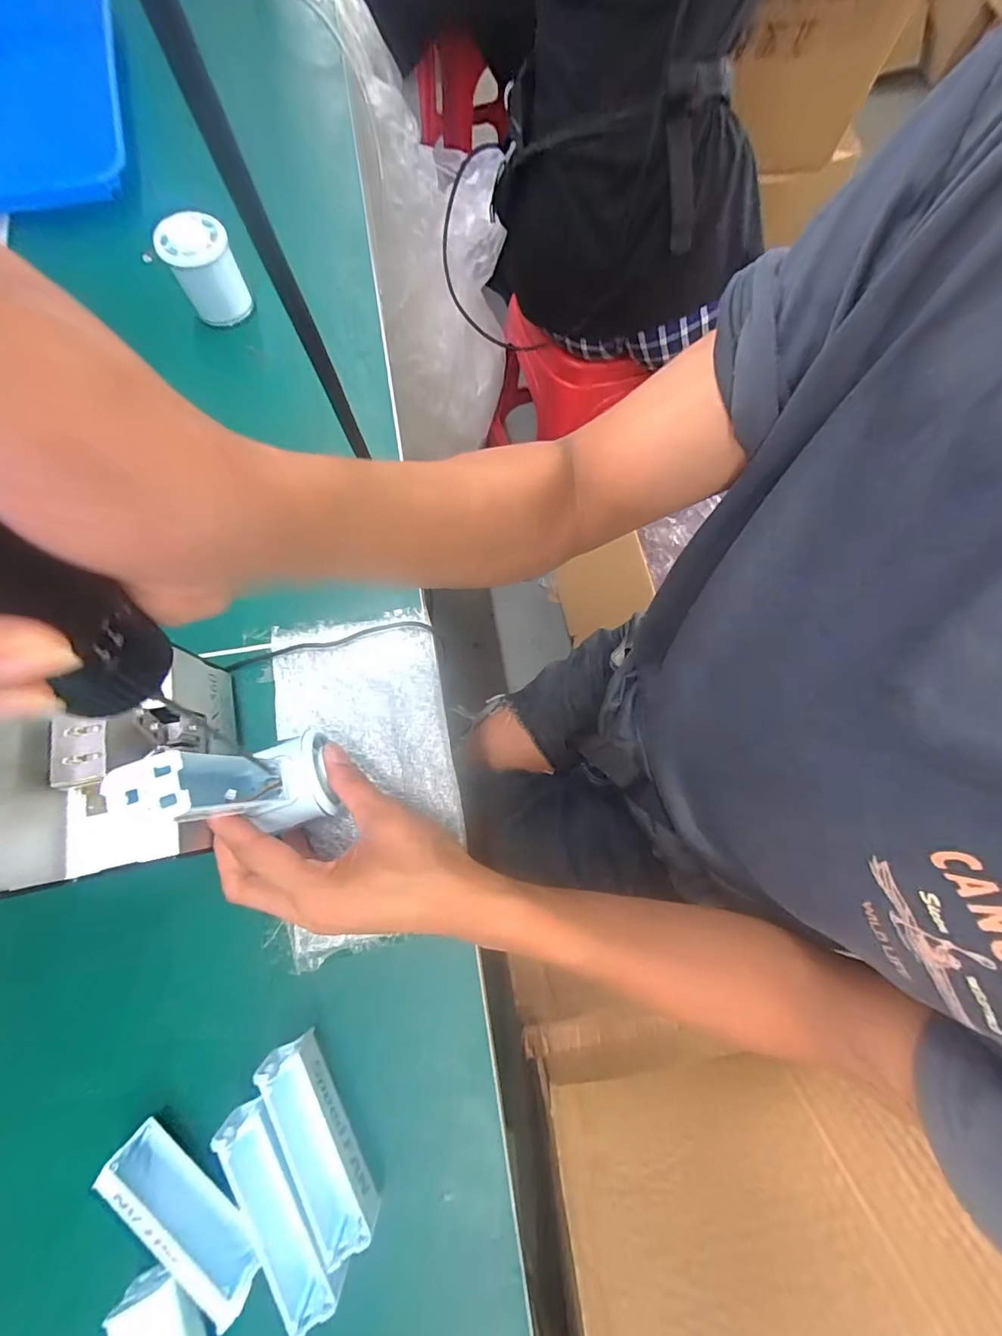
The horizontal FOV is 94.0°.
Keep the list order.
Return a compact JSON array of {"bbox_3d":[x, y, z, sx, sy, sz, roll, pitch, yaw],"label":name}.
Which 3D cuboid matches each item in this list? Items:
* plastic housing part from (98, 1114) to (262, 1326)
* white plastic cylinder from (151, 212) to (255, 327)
[{"bbox_3d":[-0.176,0.302,0.258,0.099,0.026,0.027,37,77,8],"label":"plastic housing part"},{"bbox_3d":[-0.260,-0.351,0.416,0.055,0.062,0.047,-35,79,-10],"label":"white plastic cylinder"}]

